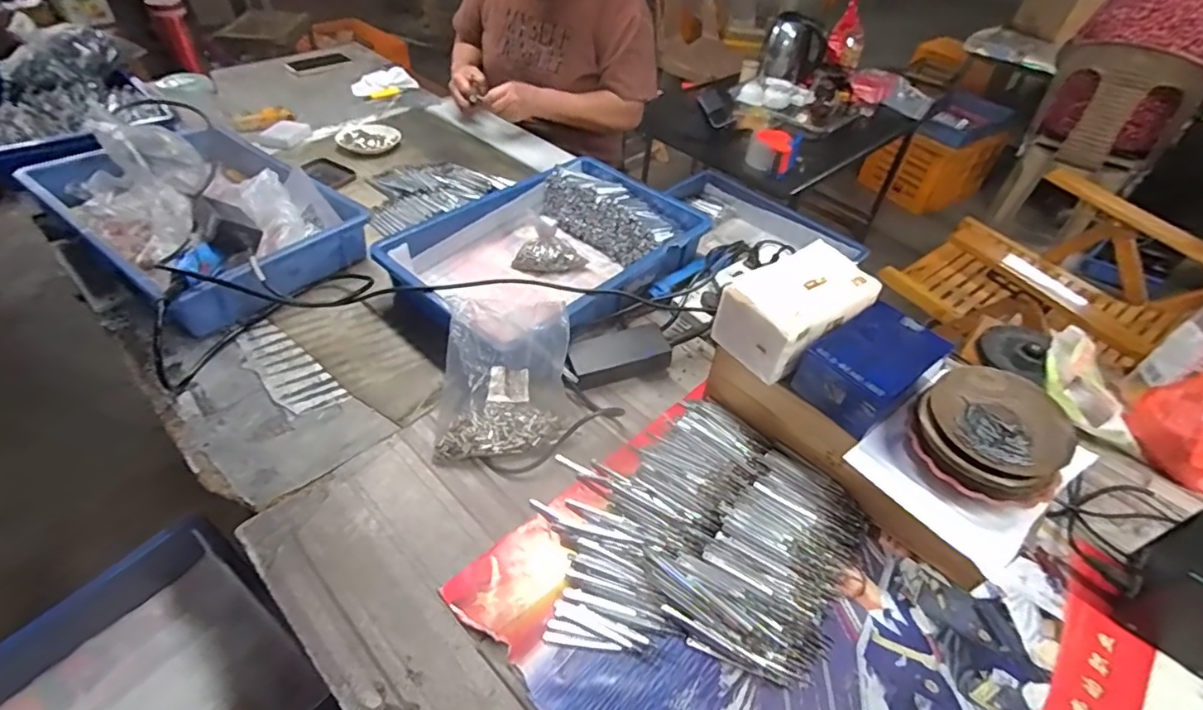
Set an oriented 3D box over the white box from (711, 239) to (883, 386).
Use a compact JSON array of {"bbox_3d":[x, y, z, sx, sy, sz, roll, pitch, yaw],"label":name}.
[{"bbox_3d":[0.216,-0.051,0.627,0.154,0.085,0.097,-22,51,-25],"label":"white box"}]

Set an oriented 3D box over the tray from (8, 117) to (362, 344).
[{"bbox_3d":[-0.552,-0.211,0.799,0.415,0.133,0.278,32,51,24],"label":"tray"}]

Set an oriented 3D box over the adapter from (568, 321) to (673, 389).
[{"bbox_3d":[0.020,0.003,0.727,0.137,0.037,0.064,-13,48,-17],"label":"adapter"}]

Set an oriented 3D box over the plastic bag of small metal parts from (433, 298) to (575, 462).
[{"bbox_3d":[-0.112,0.023,0.640,0.155,0.117,0.140,-6,46,-11],"label":"plastic bag of small metal parts"}]

